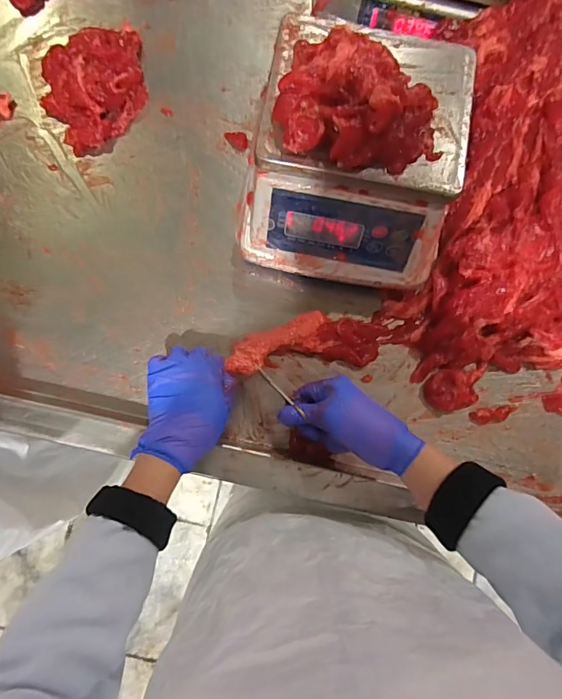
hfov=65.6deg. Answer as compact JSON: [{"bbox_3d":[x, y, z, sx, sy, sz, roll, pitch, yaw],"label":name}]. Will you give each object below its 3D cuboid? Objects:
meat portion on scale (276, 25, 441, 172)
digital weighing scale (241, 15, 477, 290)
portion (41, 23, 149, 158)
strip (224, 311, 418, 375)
[{"bbox_3d":[0.078,-0.238,0.417,0.162,0.042,0.125,14,84,1],"label":"meat portion on scale"},{"bbox_3d":[0.076,-0.211,0.488,0.232,0.112,0.246,6,84,0],"label":"digital weighing scale"},{"bbox_3d":[-0.247,-0.345,0.578,0.134,0.038,0.157,-9,84,-1],"label":"portion"},{"bbox_3d":[0.054,-0.012,0.541,0.233,0.024,0.067,-7,84,-9],"label":"strip"}]

